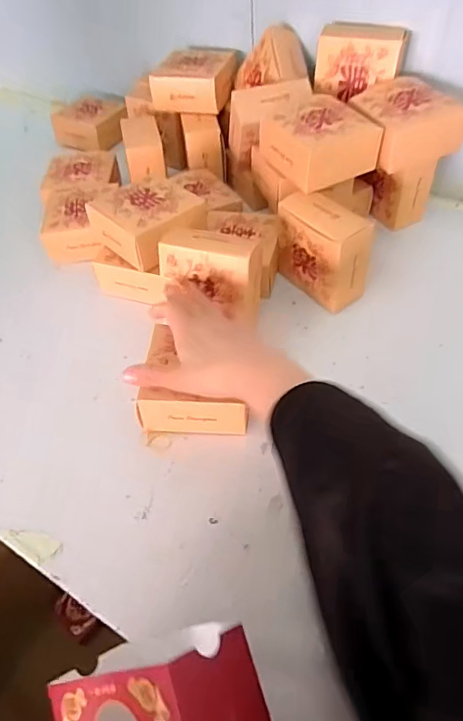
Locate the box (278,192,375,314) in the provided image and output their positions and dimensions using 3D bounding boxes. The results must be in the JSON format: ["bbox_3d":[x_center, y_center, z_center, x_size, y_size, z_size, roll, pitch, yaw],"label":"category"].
[{"bbox_3d":[0.102,-0.123,0.578,0.049,0.107,0.108,-36,56,-23],"label":"box"}]

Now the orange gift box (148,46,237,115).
[{"bbox_3d":[-0.051,-0.419,0.743,0.114,0.049,0.124,6,51,11],"label":"orange gift box"}]

